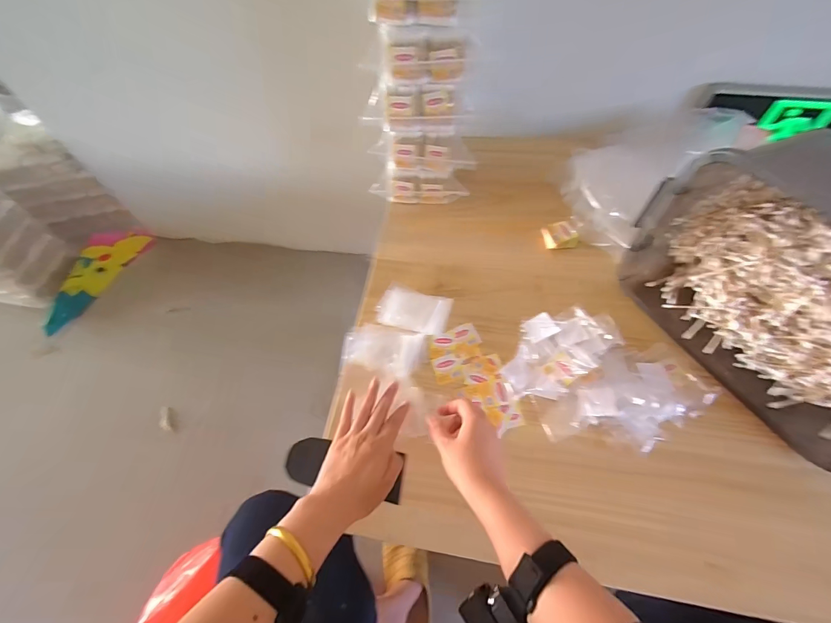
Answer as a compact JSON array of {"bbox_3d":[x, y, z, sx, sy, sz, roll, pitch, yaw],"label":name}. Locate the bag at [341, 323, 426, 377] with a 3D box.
[{"bbox_3d":[-0.049,0.053,0.575,0.112,0.022,0.072,13,62,11],"label":"bag"}]

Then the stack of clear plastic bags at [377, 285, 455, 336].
[{"bbox_3d":[-0.002,-0.003,0.614,0.113,0.012,0.071,15,62,12],"label":"stack of clear plastic bags"}]

